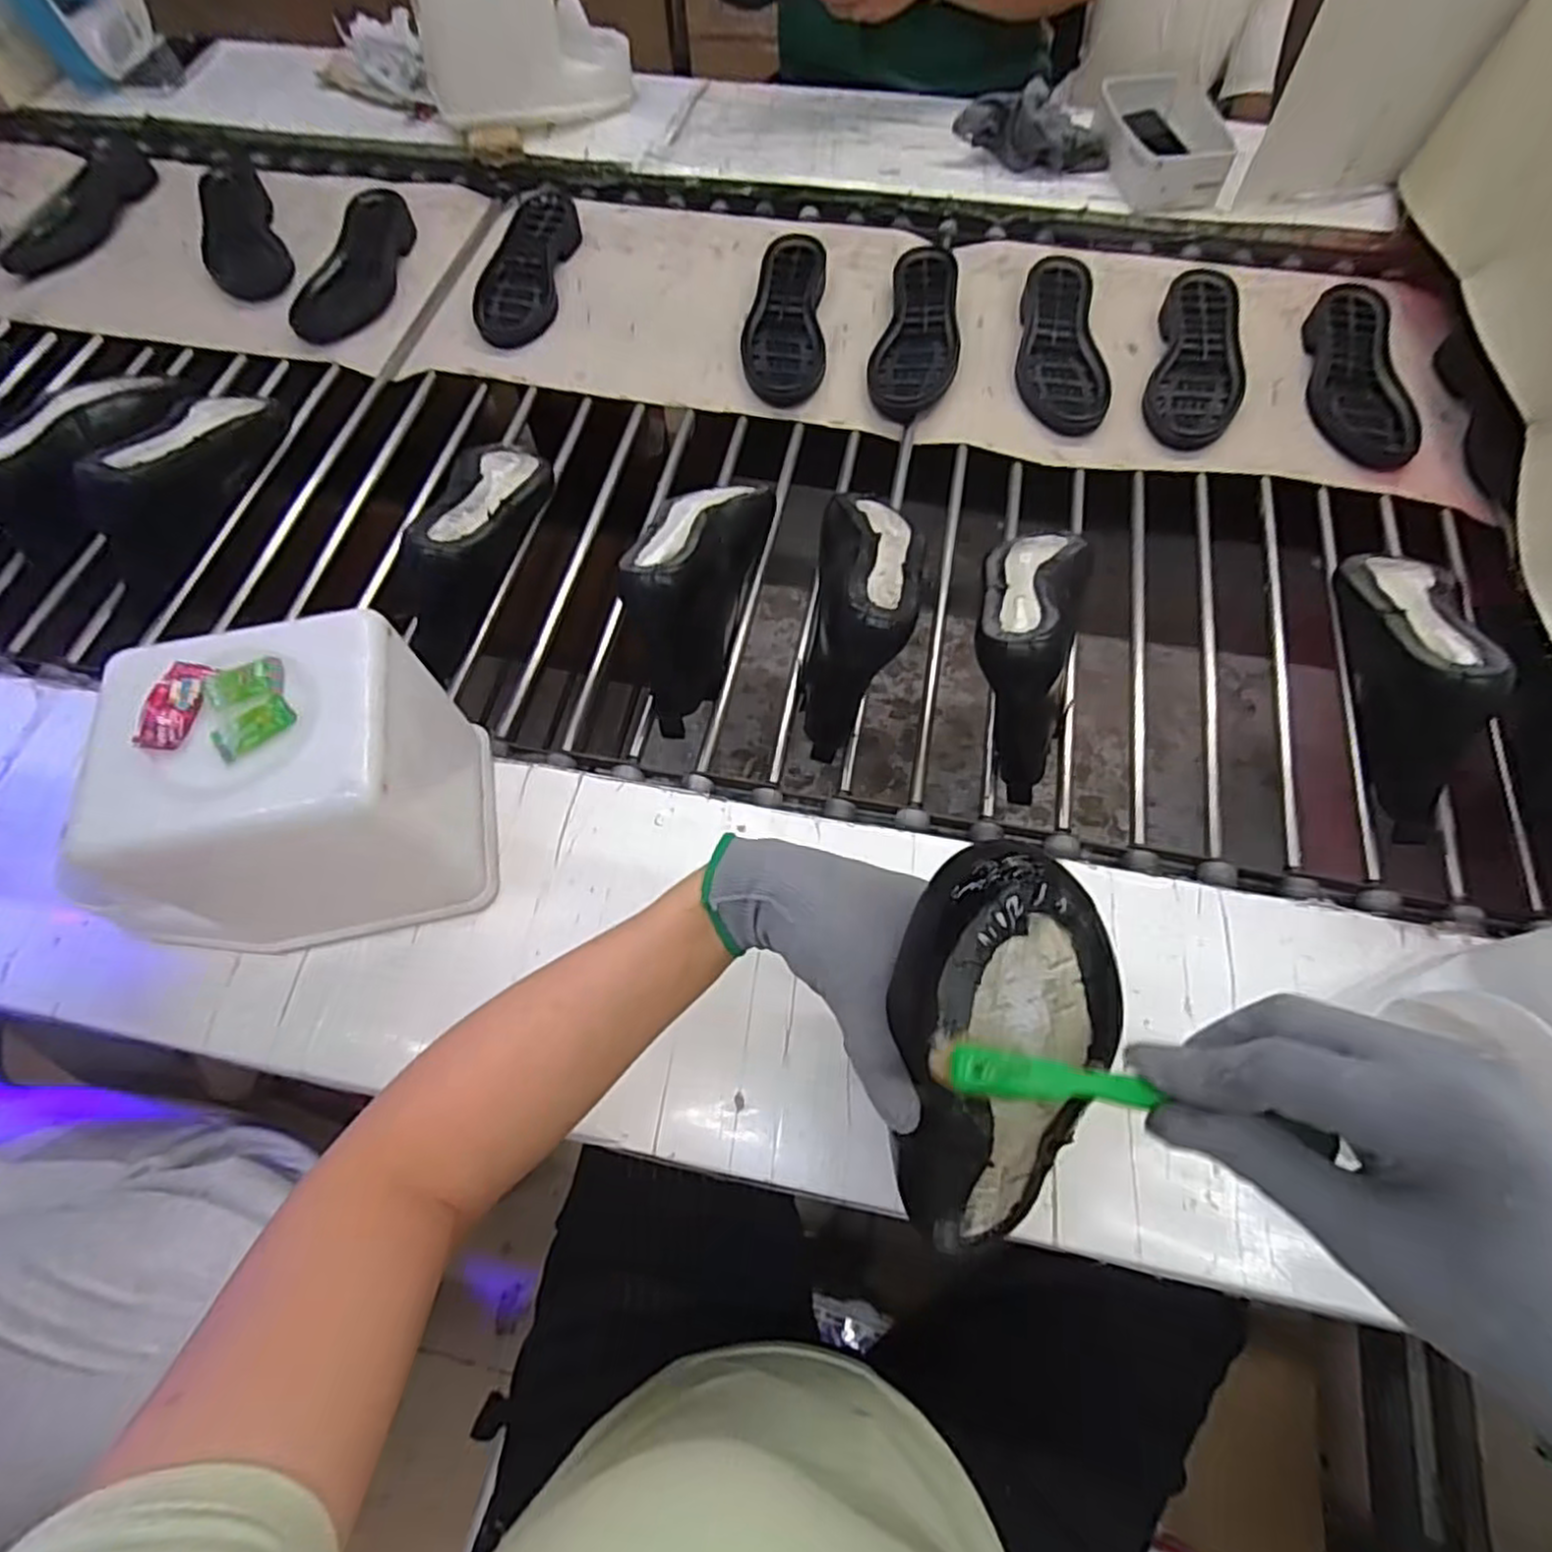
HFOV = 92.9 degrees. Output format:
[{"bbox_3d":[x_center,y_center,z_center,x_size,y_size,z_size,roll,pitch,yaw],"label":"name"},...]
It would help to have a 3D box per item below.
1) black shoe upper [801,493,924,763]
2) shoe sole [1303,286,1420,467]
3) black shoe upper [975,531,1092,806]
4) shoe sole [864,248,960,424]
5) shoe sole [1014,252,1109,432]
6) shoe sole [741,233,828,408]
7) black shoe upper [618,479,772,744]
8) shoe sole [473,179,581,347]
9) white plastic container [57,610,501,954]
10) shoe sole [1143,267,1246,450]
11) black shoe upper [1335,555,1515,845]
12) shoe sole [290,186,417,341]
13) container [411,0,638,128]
[{"bbox_3d":[0.069,-0.138,0.593,0.082,0.124,0.225,7,63,6],"label":"black shoe upper"},{"bbox_3d":[0.605,-0.425,0.766,0.084,0.020,0.250,11,63,8],"label":"shoe sole"},{"bbox_3d":[0.194,-0.108,0.583,0.071,0.118,0.226,11,63,8],"label":"black shoe upper"},{"bbox_3d":[0.159,-0.488,0.808,0.086,0.023,0.254,12,63,8],"label":"shoe sole"},{"bbox_3d":[0.309,-0.469,0.795,0.089,0.025,0.249,5,62,5],"label":"shoe sole"},{"bbox_3d":[0.013,-0.508,0.818,0.084,0.027,0.244,4,62,4],"label":"shoe sole"},{"bbox_3d":[-0.071,-0.164,0.606,0.082,0.123,0.236,13,63,9],"label":"black shoe upper"},{"bbox_3d":[-0.292,-0.619,0.869,0.091,0.032,0.290,4,62,5],"label":"shoe sole"},{"bbox_3d":[-0.272,0.008,0.440,0.146,0.158,0.126,-15,62,-6],"label":"white plastic container"},{"bbox_3d":[0.448,-0.444,0.778,0.088,0.025,0.257,16,66,9],"label":"shoe sole"},{"bbox_3d":[0.475,-0.079,0.556,0.066,0.118,0.262,11,63,8],"label":"black shoe upper"},{"bbox_3d":[-0.495,-0.599,0.868,0.100,0.027,0.250,6,62,6],"label":"shoe sole"},{"bbox_3d":[-0.322,-0.939,0.929,0.258,0.198,0.081,-23,64,-10],"label":"container"}]

